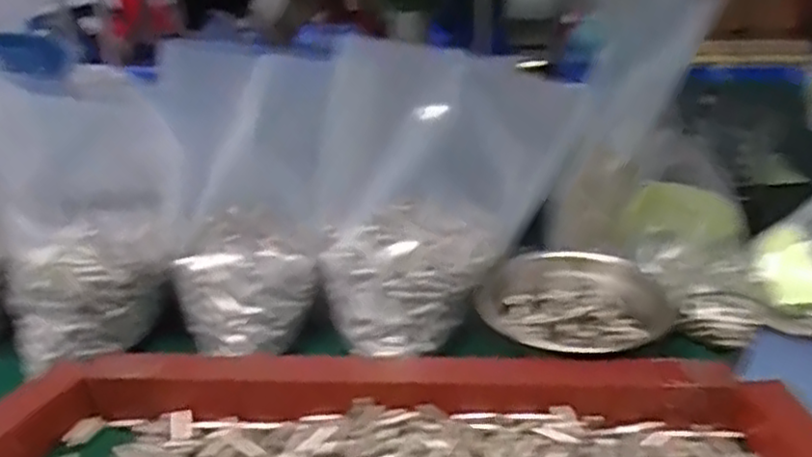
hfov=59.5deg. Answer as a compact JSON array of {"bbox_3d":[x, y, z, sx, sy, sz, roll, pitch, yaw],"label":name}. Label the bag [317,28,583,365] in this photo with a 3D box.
[{"bbox_3d":[0.034,-0.024,0.493,0.183,0.162,0.081,-13,29,-20],"label":"bag"}]

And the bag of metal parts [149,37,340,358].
[{"bbox_3d":[-0.110,-0.022,0.517,0.126,0.204,0.119,-7,25,-6],"label":"bag of metal parts"}]

